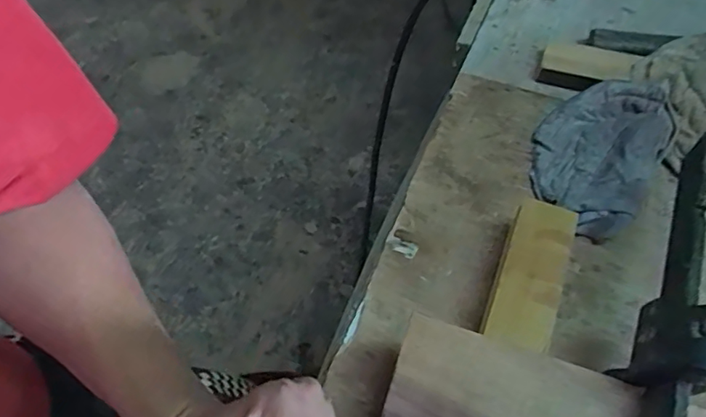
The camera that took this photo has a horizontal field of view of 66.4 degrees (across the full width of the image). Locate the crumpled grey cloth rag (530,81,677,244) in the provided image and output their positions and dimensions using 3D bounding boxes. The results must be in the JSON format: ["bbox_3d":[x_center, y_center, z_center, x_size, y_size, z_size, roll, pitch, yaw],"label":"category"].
[{"bbox_3d":[0.225,-0.054,0.500,0.106,0.045,0.154,28,60,17],"label":"crumpled grey cloth rag"}]

